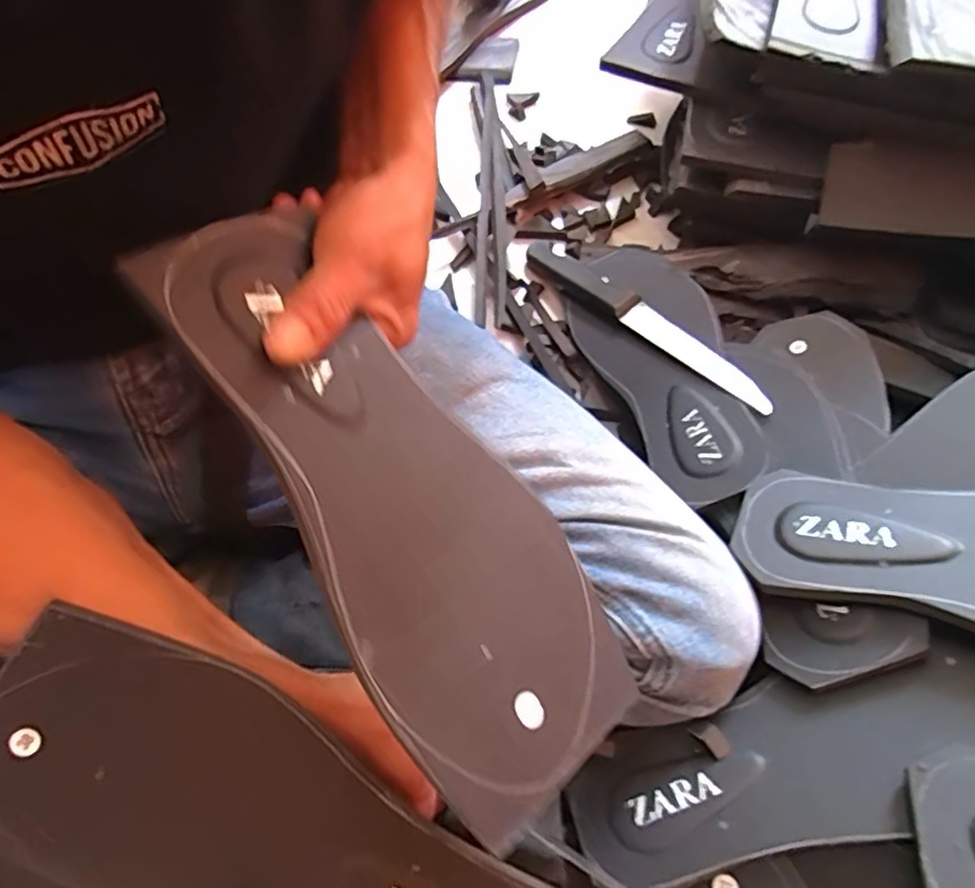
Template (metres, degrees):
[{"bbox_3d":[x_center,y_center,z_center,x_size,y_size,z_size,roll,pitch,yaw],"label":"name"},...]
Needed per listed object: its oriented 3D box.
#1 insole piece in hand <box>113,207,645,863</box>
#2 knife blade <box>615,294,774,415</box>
[{"bbox_3d":[-0.035,0.019,0.258,0.097,0.015,0.253,-32,86,-29],"label":"insole piece in hand"},{"bbox_3d":[0.147,-0.066,0.465,0.022,0.005,0.147,-48,51,12],"label":"knife blade"}]

